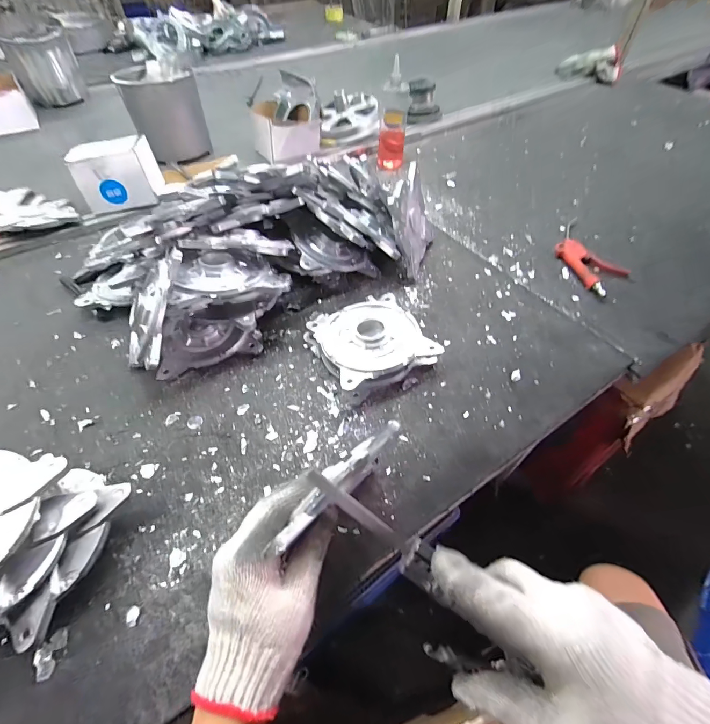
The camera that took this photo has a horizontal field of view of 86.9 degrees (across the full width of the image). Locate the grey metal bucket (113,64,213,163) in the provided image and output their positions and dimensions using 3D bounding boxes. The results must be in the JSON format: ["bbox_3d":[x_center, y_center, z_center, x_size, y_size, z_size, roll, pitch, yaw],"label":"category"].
[{"bbox_3d":[-0.454,-0.600,0.907,0.164,0.155,0.159,-24,55,-17],"label":"grey metal bucket"}]

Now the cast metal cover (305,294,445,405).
[{"bbox_3d":[0.024,-0.031,0.549,0.157,0.048,0.149,-24,55,-17],"label":"cast metal cover"}]

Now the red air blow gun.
[{"bbox_3d":[0.414,-0.195,0.683,0.071,0.021,0.203,-16,51,8],"label":"red air blow gun"}]

